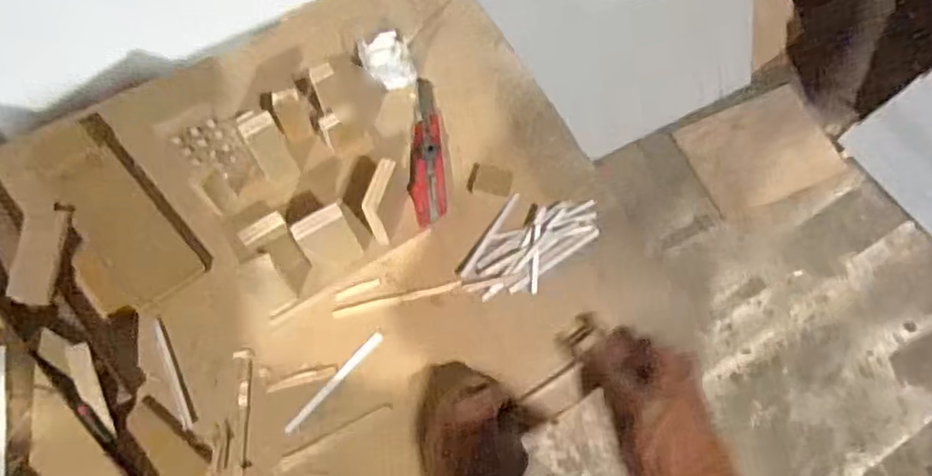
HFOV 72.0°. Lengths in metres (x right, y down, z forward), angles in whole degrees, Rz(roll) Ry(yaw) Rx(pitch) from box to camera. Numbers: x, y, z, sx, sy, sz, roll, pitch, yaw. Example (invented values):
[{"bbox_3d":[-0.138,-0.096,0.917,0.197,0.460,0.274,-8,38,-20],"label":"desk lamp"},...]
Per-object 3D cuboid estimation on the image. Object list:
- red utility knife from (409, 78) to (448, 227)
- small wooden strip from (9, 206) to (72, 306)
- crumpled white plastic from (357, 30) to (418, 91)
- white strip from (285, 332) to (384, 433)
[{"bbox_3d":[-0.040,-0.096,0.662,0.036,0.024,0.173,-3,69,0],"label":"red utility knife"},{"bbox_3d":[-0.392,0.015,0.592,0.039,0.012,0.092,0,69,1],"label":"small wooden strip"},{"bbox_3d":[-0.085,-0.191,0.693,0.053,0.031,0.052,-19,70,-6],"label":"crumpled white plastic"},{"bbox_3d":[-0.119,0.130,0.582,0.010,0.004,0.116,41,73,15],"label":"white strip"}]

